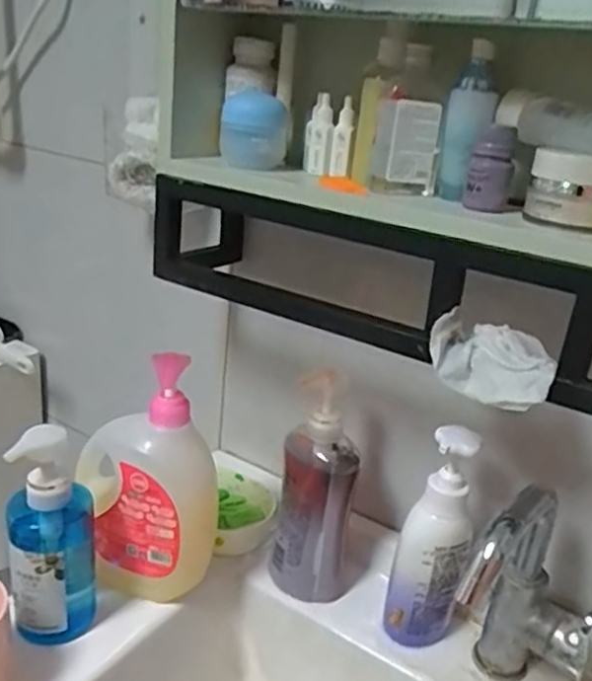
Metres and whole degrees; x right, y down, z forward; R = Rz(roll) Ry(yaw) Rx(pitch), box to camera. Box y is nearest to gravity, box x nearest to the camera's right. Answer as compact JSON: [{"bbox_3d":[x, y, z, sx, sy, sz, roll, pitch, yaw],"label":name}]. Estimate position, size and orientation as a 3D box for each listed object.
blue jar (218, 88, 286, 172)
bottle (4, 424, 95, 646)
[{"bbox_3d":[-0.038,-0.192,0.612,0.058,0.066,0.047,5,22,-5],"label":"blue jar"},{"bbox_3d":[-0.208,0.165,0.574,0.066,0.195,0.063,-1,23,-17],"label":"bottle"}]

